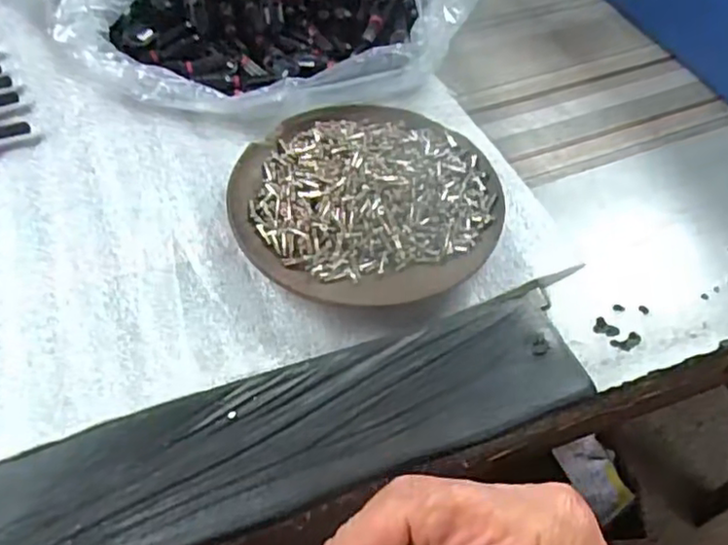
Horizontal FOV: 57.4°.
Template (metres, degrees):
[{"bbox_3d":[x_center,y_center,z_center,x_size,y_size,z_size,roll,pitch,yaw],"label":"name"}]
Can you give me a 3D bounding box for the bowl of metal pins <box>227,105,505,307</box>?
[{"bbox_3d":[0.000,-0.036,0.290,0.111,0.026,0.104,1,52,-1],"label":"bowl of metal pins"}]

